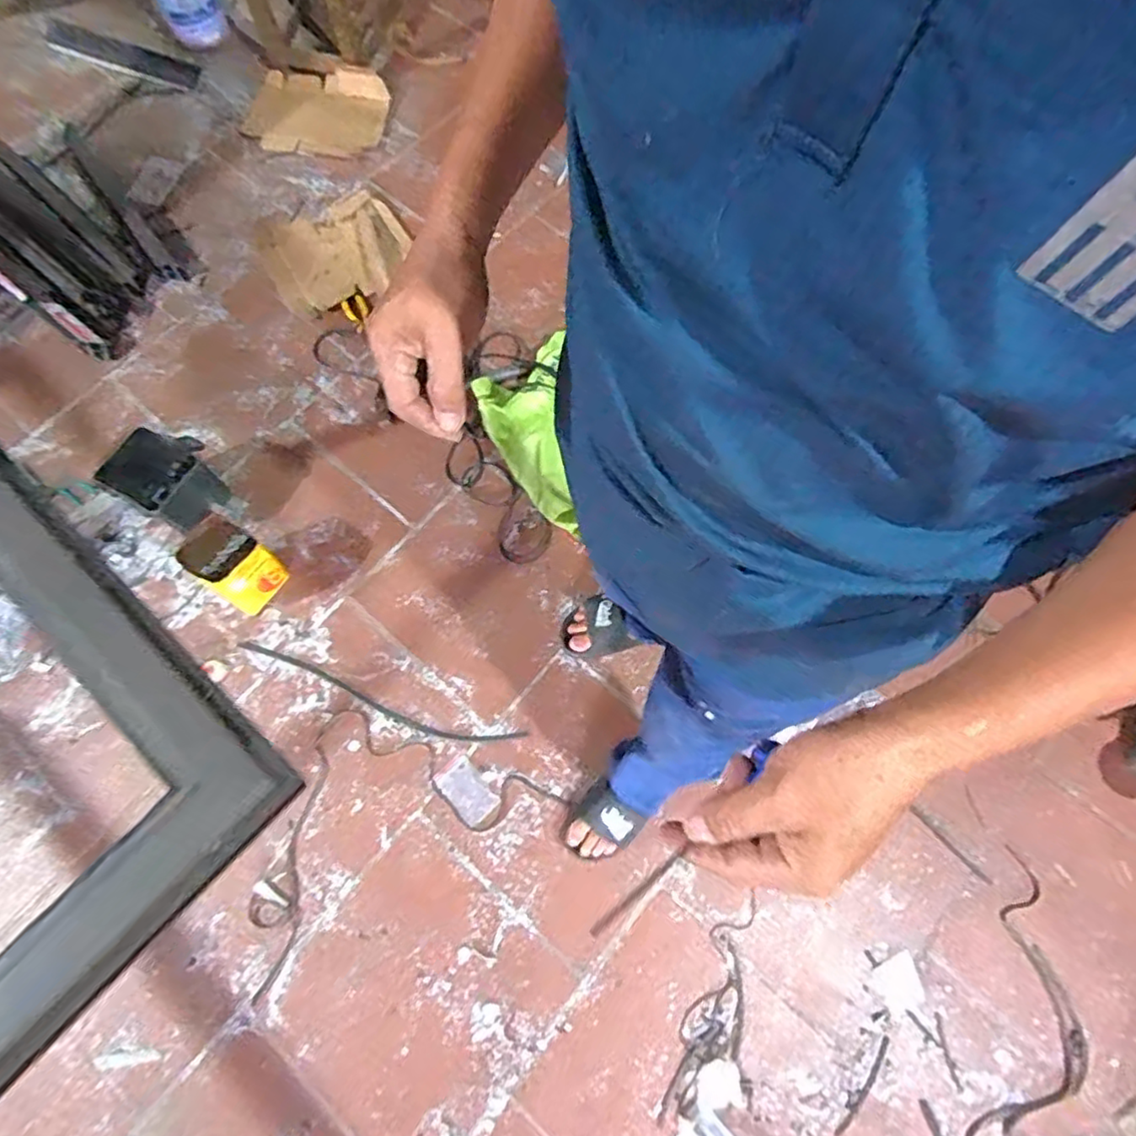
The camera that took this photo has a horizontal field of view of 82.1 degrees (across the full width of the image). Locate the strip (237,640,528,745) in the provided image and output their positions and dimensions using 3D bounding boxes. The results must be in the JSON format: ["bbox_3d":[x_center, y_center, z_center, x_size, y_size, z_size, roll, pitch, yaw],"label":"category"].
[{"bbox_3d":[-0.373,0.255,1.254,0.586,0.014,0.060,17,69,5],"label":"strip"}]

